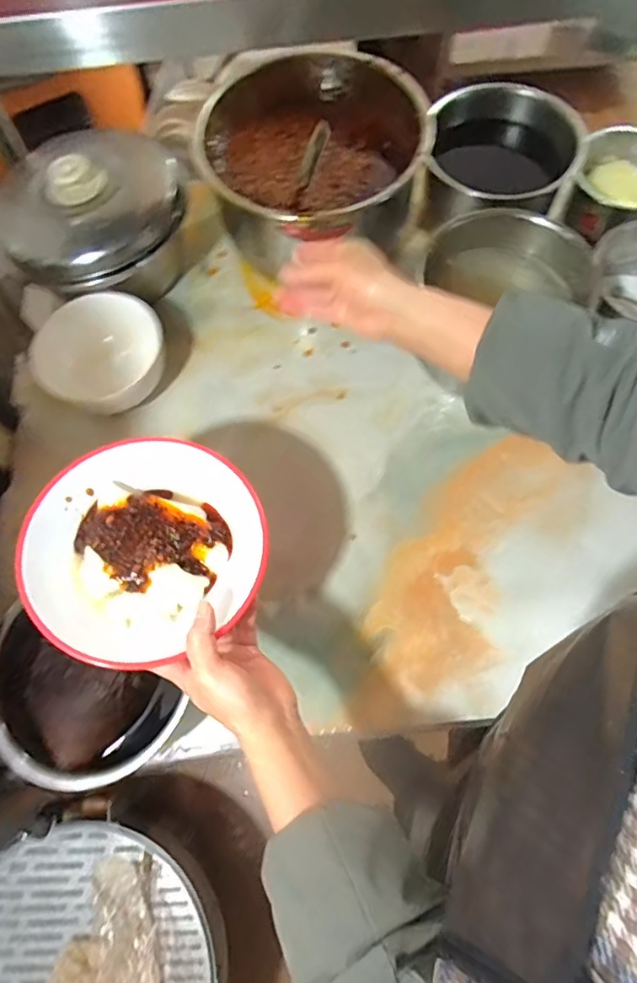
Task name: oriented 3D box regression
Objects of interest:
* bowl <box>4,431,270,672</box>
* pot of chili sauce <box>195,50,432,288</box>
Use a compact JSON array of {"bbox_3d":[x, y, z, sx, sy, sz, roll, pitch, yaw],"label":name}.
[{"bbox_3d":[-0.149,0.045,0.477,0.193,0.059,0.189,-1,69,2],"label":"bowl"},{"bbox_3d":[-0.004,-0.413,0.728,0.278,0.161,0.273,-1,69,2],"label":"pot of chili sauce"}]

